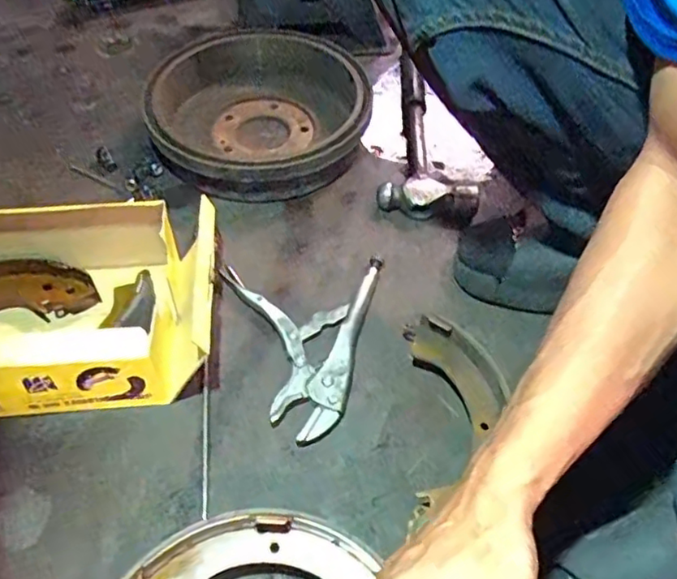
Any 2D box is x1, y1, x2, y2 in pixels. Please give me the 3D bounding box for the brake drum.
[{"bbox_3d":[-0.104,-0.247,0.831,0.287,0.072,0.312,-16,55,-13],"label":"brake drum"}]

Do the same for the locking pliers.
[{"bbox_3d":[-0.027,0.053,0.624,0.163,0.027,0.202,-5,51,-5],"label":"locking pliers"}]

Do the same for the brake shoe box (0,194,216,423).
[{"bbox_3d":[-0.286,0.016,0.599,0.346,0.109,0.214,-12,52,-10],"label":"brake shoe box"}]

